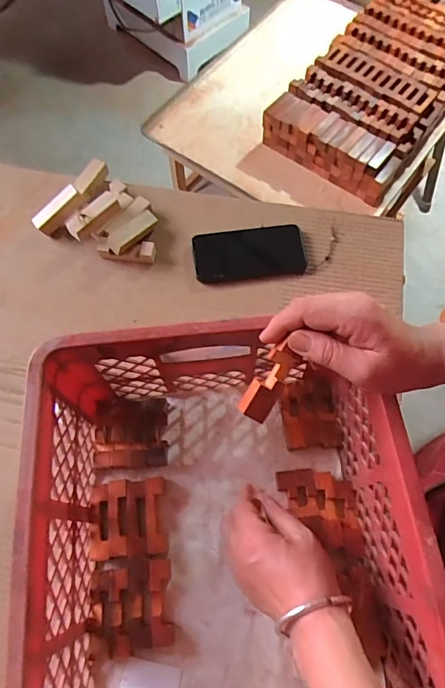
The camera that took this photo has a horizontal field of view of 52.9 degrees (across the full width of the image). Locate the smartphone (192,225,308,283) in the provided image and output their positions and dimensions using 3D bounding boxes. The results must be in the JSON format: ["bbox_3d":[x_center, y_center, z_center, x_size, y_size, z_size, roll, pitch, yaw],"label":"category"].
[{"bbox_3d":[0.039,-0.134,0.650,0.160,0.008,0.081,-5,66,-1],"label":"smartphone"}]

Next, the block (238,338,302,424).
[{"bbox_3d":[0.039,0.032,0.373,0.025,0.020,0.065,31,85,14],"label":"block"}]

